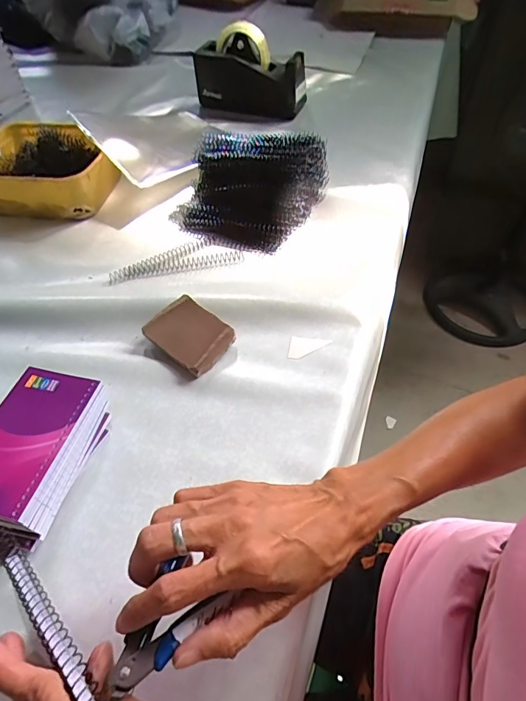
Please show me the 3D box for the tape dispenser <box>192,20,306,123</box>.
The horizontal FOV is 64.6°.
[{"bbox_3d":[-0.025,-0.514,0.760,0.202,0.127,0.060,18,55,17],"label":"tape dispenser"}]

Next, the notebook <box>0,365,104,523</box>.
[{"bbox_3d":[-0.206,0.071,0.358,0.078,0.007,0.129,10,54,11],"label":"notebook"}]

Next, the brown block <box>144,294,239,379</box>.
[{"bbox_3d":[-0.079,-0.018,0.458,0.084,0.027,0.066,32,61,26],"label":"brown block"}]

